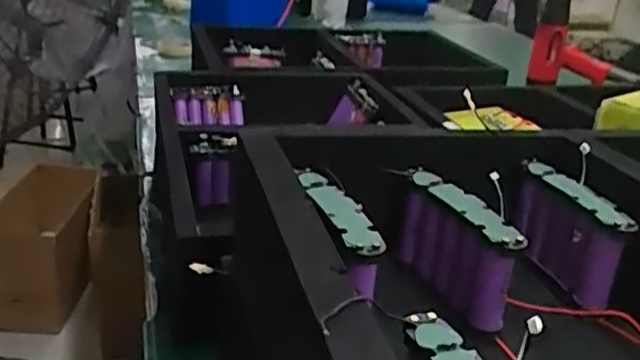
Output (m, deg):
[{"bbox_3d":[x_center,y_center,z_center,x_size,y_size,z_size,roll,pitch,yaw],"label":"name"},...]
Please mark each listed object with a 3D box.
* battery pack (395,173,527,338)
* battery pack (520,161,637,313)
[{"bbox_3d":[0.096,0.049,0.458,0.023,0.074,0.101,-8,26,-27],"label":"battery pack"},{"bbox_3d":[0.185,0.039,0.490,0.022,0.070,0.100,-4,25,-20],"label":"battery pack"}]

